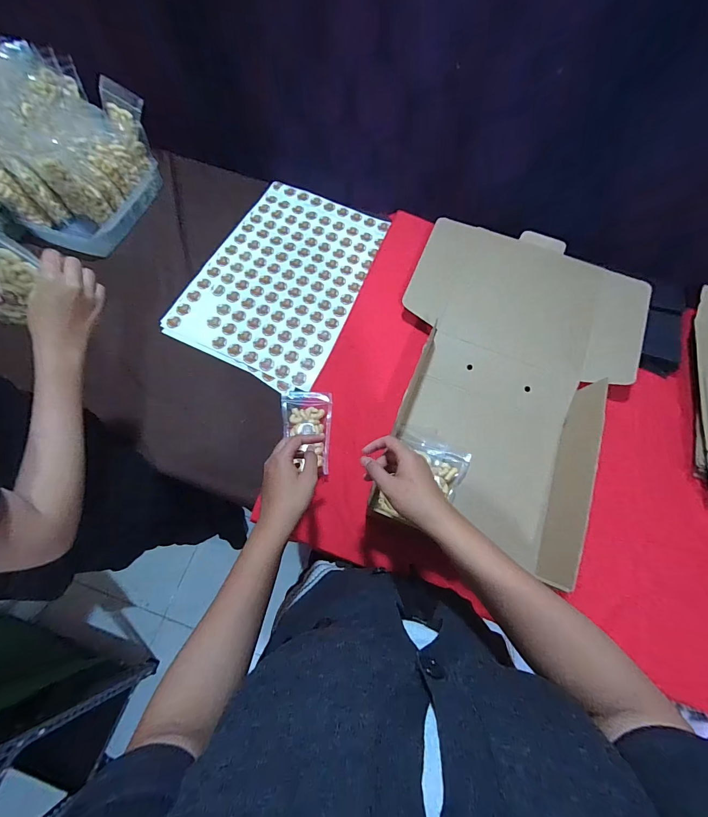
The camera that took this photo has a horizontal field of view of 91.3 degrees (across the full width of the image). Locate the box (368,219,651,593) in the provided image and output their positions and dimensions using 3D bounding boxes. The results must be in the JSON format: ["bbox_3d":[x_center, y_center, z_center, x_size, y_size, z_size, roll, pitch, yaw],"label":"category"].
[{"bbox_3d":[0.314,-0.075,0.693,0.467,0.092,0.683,18,69,5],"label":"box"}]

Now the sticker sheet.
[{"bbox_3d":[-0.164,-0.327,0.836,0.363,0.011,0.543,22,69,6],"label":"sticker sheet"}]

